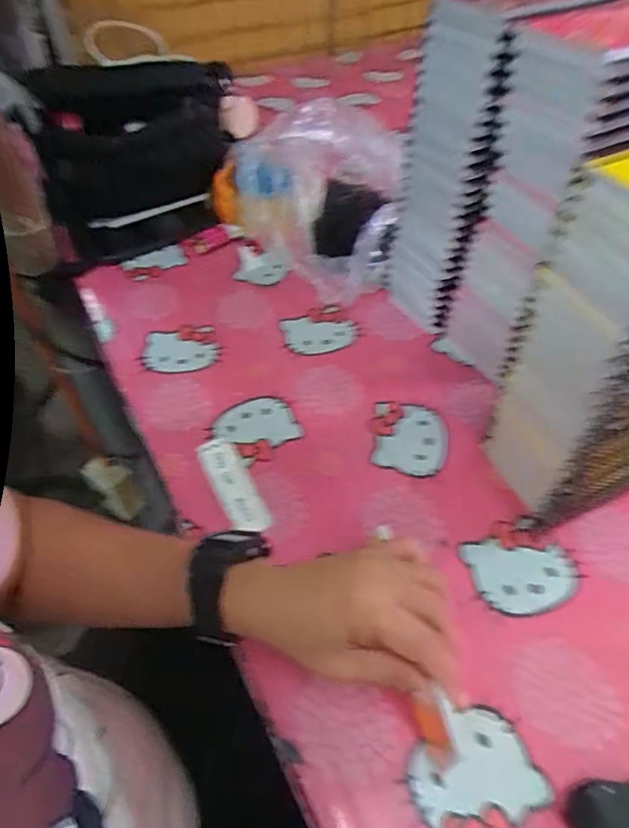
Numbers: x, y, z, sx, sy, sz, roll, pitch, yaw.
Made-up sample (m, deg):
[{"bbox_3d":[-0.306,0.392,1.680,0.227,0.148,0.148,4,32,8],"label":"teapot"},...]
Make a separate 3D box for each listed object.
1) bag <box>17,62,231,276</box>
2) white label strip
[{"bbox_3d":[-0.222,-0.338,0.688,0.258,0.185,0.176,-23,53,-17],"label":"bag"},{"bbox_3d":[-0.073,0.061,0.469,0.033,0.005,0.103,-24,53,-17],"label":"white label strip"}]

